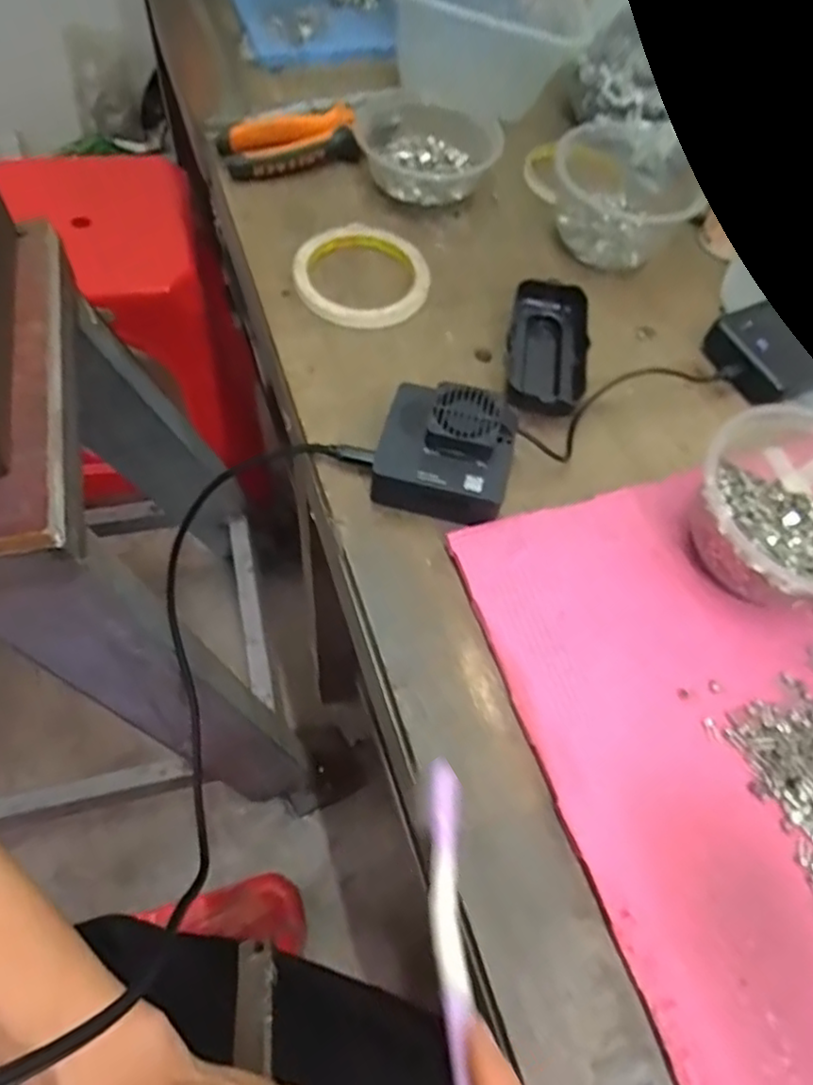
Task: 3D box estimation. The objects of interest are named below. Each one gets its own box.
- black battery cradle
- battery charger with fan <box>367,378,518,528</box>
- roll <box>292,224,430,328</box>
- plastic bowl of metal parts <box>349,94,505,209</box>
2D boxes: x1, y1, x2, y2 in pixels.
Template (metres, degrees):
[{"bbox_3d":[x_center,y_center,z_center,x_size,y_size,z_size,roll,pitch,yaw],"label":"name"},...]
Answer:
[{"bbox_3d":[0.098,-0.136,0.465,0.053,0.022,0.106,12,62,3],"label":"black battery cradle"},{"bbox_3d":[0.024,-0.055,0.401,0.076,0.039,0.070,16,62,5],"label":"battery charger with fan"},{"bbox_3d":[-0.033,-0.200,0.495,0.098,0.015,0.106,2,62,-3],"label":"roll"},{"bbox_3d":[0.015,-0.327,0.547,0.112,0.039,0.125,-5,62,-6],"label":"plastic bowl of metal parts"}]

